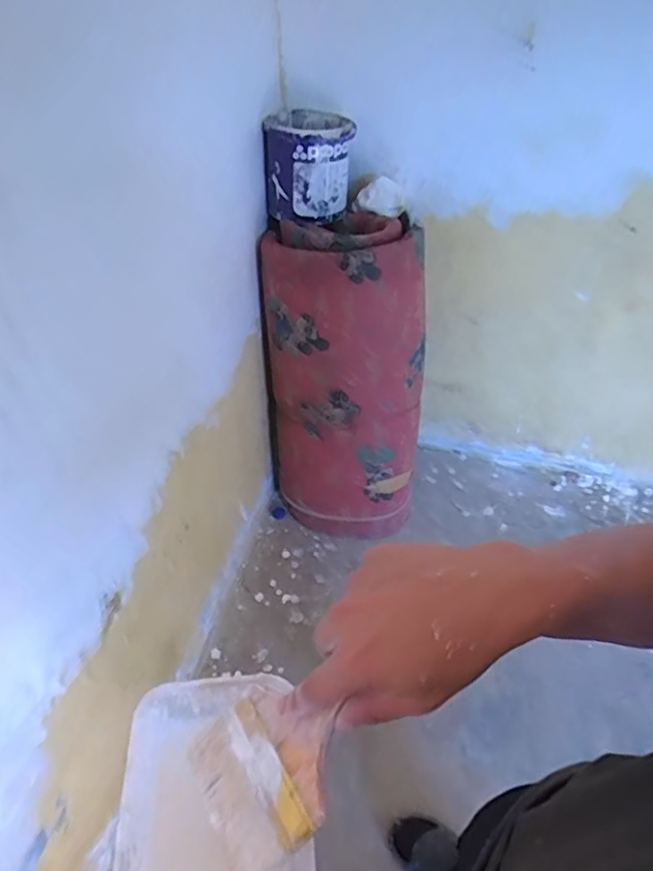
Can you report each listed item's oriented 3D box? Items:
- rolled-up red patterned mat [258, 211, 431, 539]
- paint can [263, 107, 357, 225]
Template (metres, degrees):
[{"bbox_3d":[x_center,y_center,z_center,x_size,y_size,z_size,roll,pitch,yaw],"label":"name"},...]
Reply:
[{"bbox_3d":[0.045,-0.103,1.510,0.387,0.865,0.283,1,45,1],"label":"rolled-up red patterned mat"},{"bbox_3d":[-0.037,-0.581,1.255,0.187,0.189,0.190,-2,45,-3],"label":"paint can"}]

